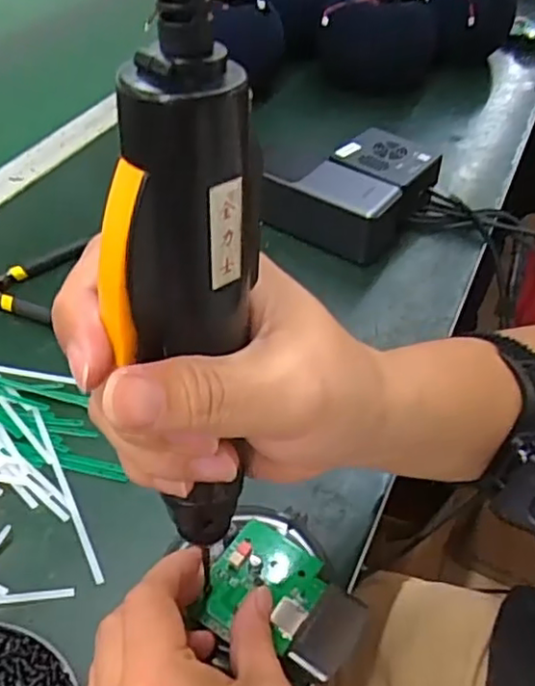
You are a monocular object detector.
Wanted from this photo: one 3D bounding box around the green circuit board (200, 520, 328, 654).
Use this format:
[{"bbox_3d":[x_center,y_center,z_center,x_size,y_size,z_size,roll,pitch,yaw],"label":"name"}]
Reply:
[{"bbox_3d":[-0.002,0.121,0.315,0.052,0.008,0.057,22,49,23],"label":"green circuit board"}]

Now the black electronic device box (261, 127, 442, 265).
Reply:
[{"bbox_3d":[0.073,-0.134,0.557,0.118,0.051,0.127,28,50,22],"label":"black electronic device box"}]

